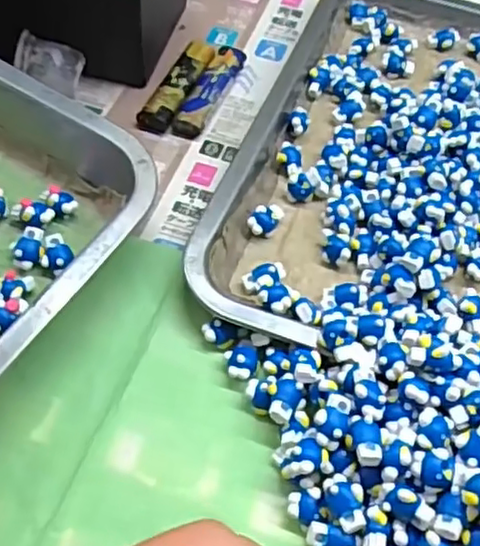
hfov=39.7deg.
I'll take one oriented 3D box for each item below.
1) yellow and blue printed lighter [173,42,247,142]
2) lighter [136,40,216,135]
[{"bbox_3d":[-0.018,-0.120,0.433,0.019,0.014,0.085,18,56,11],"label":"yellow and blue printed lighter"},{"bbox_3d":[-0.039,-0.122,0.434,0.022,0.012,0.082,21,57,13],"label":"lighter"}]

